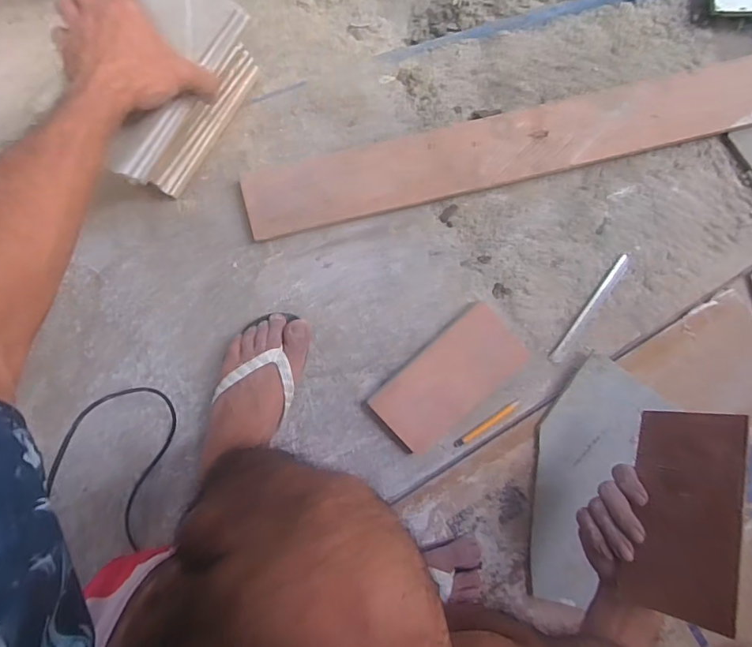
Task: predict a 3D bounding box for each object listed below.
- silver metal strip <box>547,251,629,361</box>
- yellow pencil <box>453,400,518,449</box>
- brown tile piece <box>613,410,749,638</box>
[{"bbox_3d":[0.295,-0.021,0.650,0.017,0.006,0.175,35,90,-3],"label":"silver metal strip"},{"bbox_3d":[0.150,0.137,0.640,0.104,0.005,0.010,-33,91,0],"label":"yellow pencil"},{"bbox_3d":[0.309,0.186,0.475,0.008,0.100,0.196,26,70,-27],"label":"brown tile piece"}]

